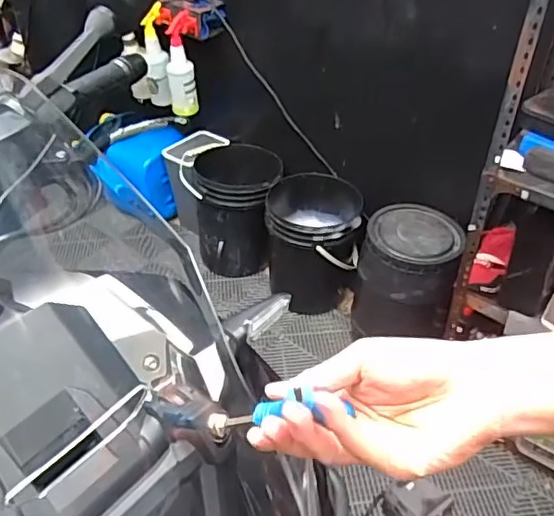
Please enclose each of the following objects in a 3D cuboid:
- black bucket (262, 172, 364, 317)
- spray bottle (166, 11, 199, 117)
[{"bbox_3d":[0.123,-0.024,1.974,0.300,0.465,0.276,1,42,-1],"label":"black bucket"},{"bbox_3d":[-0.307,-0.612,1.863,0.089,0.329,0.086,-14,44,-17],"label":"spray bottle"}]

